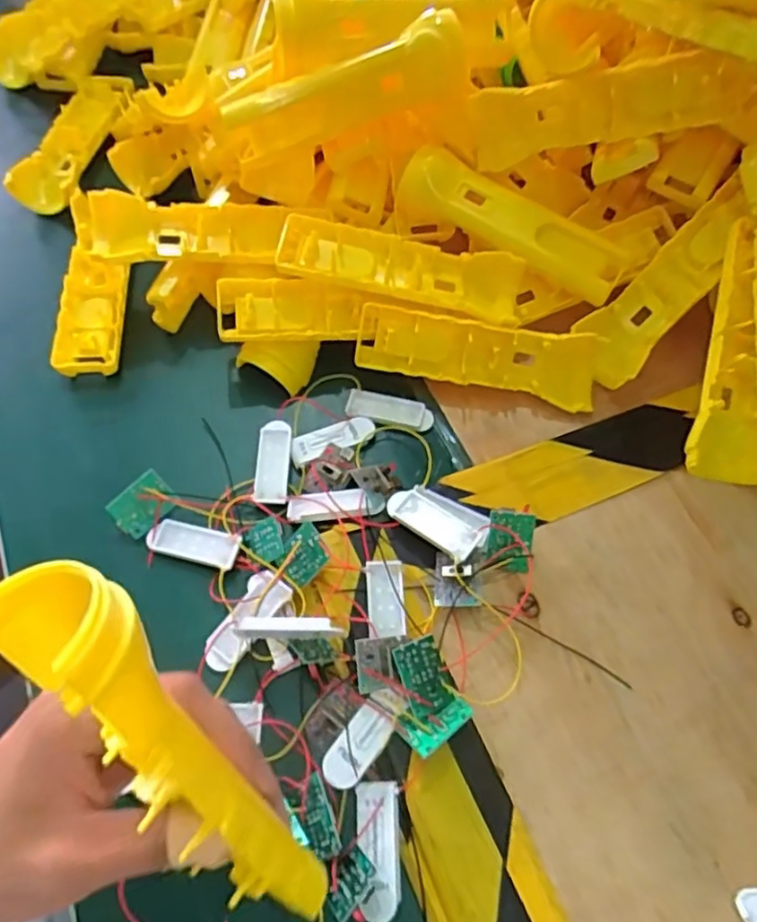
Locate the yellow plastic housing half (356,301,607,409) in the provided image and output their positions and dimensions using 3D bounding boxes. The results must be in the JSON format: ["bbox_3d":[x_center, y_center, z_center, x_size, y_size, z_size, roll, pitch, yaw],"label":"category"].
[{"bbox_3d":[0.066,-0.071,0.435,0.156,0.046,0.023,9,20,0],"label":"yellow plastic housing half"}]

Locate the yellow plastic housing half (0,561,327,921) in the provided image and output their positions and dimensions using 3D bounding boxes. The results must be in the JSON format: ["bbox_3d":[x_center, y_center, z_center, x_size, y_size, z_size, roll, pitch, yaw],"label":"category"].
[{"bbox_3d":[-0.055,0.098,0.195,0.034,0.161,0.048,-36,30,-21],"label":"yellow plastic housing half"}]

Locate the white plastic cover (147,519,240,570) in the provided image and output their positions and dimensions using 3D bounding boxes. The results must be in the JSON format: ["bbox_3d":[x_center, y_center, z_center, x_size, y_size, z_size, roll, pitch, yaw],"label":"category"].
[{"bbox_3d":[-0.110,0.048,0.385,0.056,0.009,0.022,17,61,6],"label":"white plastic cover"}]

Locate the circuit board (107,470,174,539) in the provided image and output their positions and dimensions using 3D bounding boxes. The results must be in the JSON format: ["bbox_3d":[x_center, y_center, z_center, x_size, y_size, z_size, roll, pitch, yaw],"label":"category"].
[{"bbox_3d":[-0.142,0.027,0.391,0.036,0.004,0.027,-42,101,-8],"label":"circuit board"}]

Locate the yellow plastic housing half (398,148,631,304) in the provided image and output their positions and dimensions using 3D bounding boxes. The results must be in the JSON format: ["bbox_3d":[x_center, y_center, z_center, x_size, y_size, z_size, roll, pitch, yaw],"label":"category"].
[{"bbox_3d":[0.090,-0.164,0.443,0.159,0.038,0.042,31,63,14],"label":"yellow plastic housing half"}]

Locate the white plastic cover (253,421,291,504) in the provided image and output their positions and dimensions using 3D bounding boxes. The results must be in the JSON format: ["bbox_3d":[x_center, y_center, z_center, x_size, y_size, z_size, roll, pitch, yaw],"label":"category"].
[{"bbox_3d":[-0.067,0.001,0.409,0.020,0.011,0.055,1,60,-2],"label":"white plastic cover"}]

